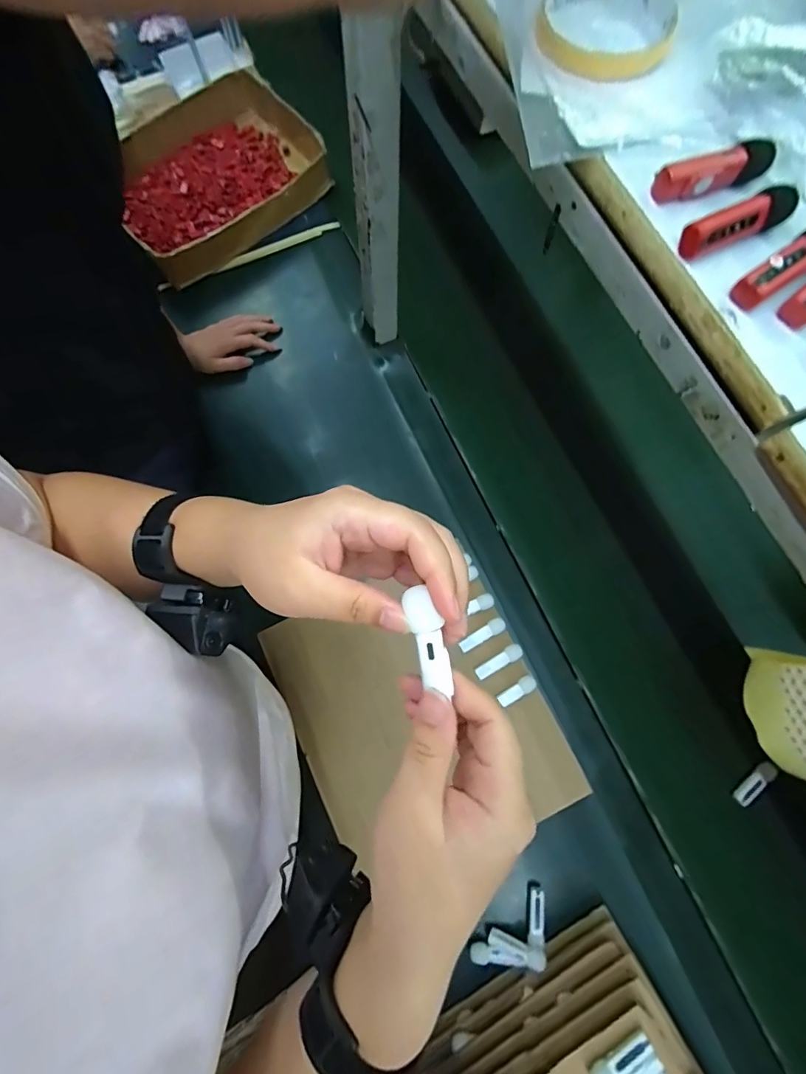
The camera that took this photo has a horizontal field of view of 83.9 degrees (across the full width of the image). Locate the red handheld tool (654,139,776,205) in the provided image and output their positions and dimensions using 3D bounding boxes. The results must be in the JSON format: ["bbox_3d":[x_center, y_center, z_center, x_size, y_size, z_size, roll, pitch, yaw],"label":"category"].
[{"bbox_3d":[0.168,-0.196,0.241,0.065,0.017,0.013,-18,76,-7],"label":"red handheld tool"}]

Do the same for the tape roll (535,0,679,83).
[{"bbox_3d":[0.123,-0.313,0.272,0.078,0.015,0.075,1,75,-2],"label":"tape roll"}]

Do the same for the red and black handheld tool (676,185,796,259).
[{"bbox_3d":[0.174,-0.162,0.230,0.065,0.017,0.012,-23,77,-8],"label":"red and black handheld tool"}]

